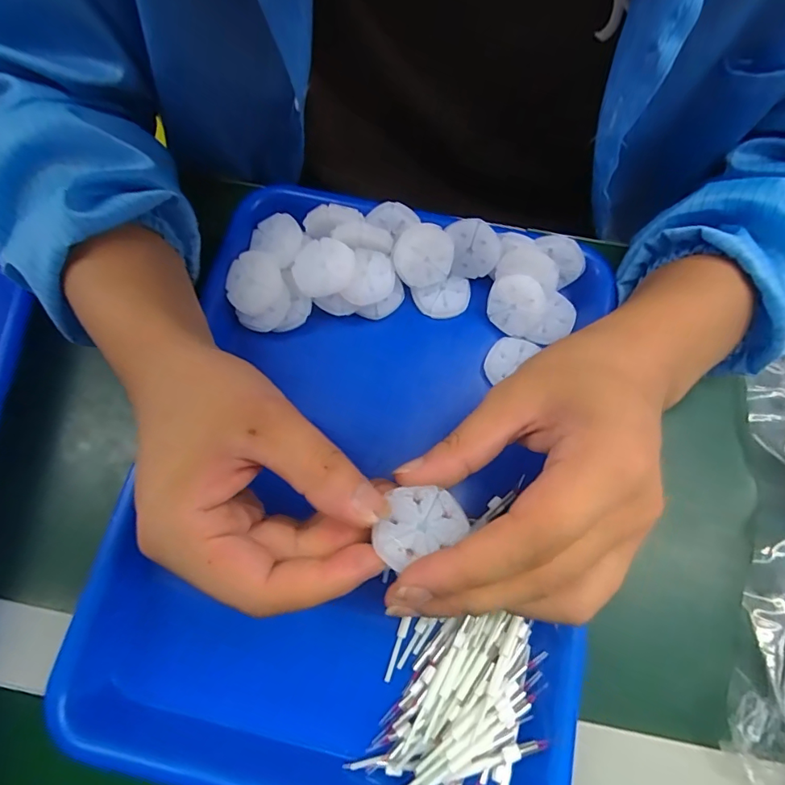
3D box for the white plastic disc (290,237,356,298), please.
[{"bbox_3d":[-0.043,-0.076,0.289,0.037,0.006,0.037,-2,75,8],"label":"white plastic disc"}]

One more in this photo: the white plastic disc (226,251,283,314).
[{"bbox_3d":[-0.085,-0.068,0.290,0.037,0.009,0.036,0,72,0],"label":"white plastic disc"}]

